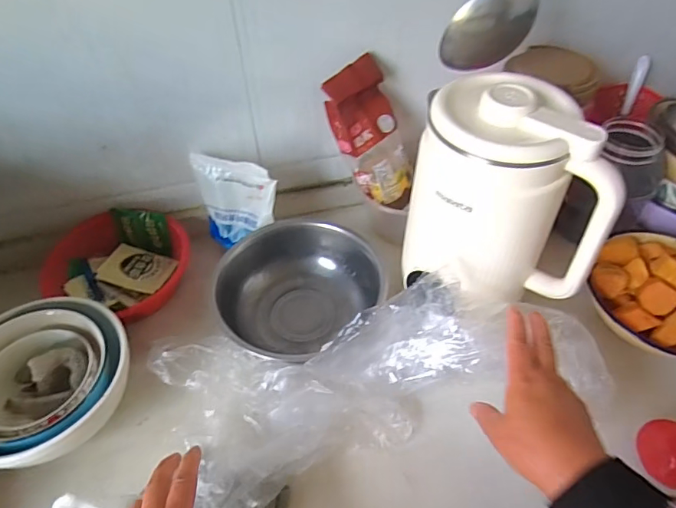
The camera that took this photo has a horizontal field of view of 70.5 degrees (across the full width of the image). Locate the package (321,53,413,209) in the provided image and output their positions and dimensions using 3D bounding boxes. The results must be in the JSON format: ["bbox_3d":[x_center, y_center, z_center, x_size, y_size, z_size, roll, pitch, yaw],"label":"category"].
[{"bbox_3d":[0.042,-0.148,0.627,0.073,0.192,0.080,8,42,45],"label":"package"}]

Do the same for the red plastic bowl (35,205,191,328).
[{"bbox_3d":[-0.281,0.014,0.618,0.167,0.063,0.146,17,50,16],"label":"red plastic bowl"}]

